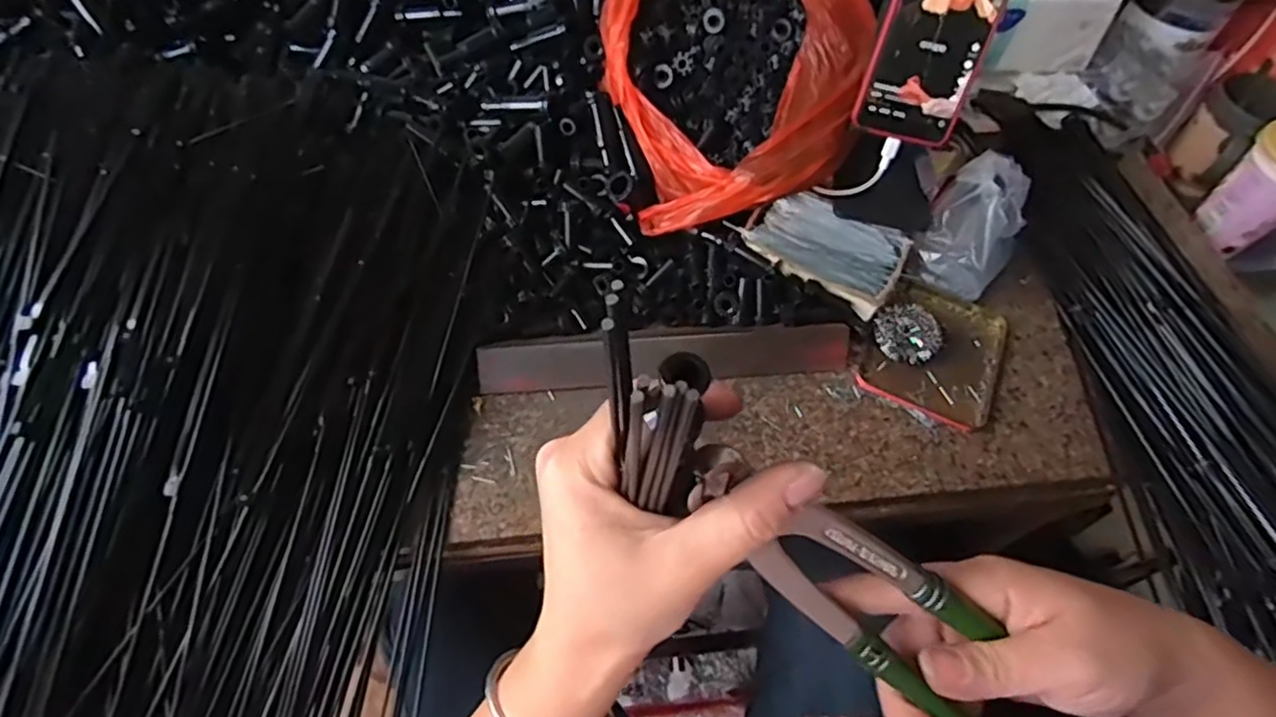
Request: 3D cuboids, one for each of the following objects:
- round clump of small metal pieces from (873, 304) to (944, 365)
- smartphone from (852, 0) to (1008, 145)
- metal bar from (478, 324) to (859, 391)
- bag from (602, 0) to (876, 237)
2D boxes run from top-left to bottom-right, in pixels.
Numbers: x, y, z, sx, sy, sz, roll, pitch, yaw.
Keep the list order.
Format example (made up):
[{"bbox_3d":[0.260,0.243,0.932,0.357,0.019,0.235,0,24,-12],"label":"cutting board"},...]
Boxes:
[{"bbox_3d":[0.218,-0.020,0.541,0.045,0.021,0.051,-37,66,-22],"label":"round clump of small metal pieces"},{"bbox_3d":[0.220,-0.243,0.484,0.077,0.160,0.010,12,31,0],"label":"smartphone"},{"bbox_3d":[0.024,-0.003,0.515,0.285,0.034,0.039,-6,58,-5],"label":"metal bar"},{"bbox_3d":[0.079,-0.254,0.545,0.203,0.181,0.246,0,58,-2],"label":"bag"}]

